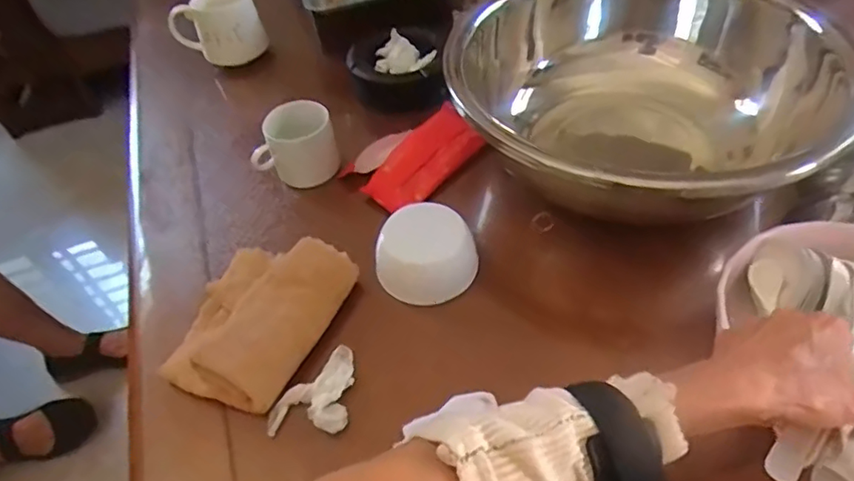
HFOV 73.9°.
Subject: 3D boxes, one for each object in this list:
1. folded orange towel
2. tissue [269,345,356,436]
[{"bbox_3d":[-0.147,0.058,0.479,0.118,0.048,0.146,14,52,17],"label":"folded orange towel"},{"bbox_3d":[-0.090,0.116,0.451,0.061,0.013,0.071,0,50,6],"label":"tissue"}]

